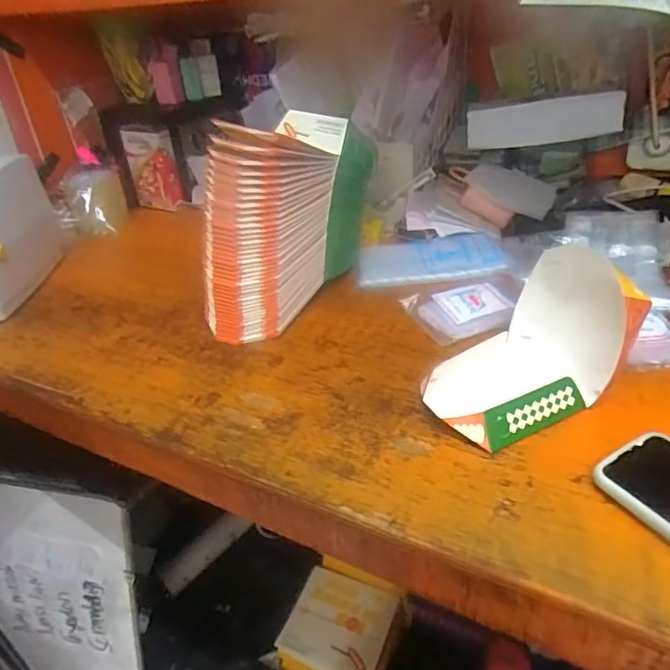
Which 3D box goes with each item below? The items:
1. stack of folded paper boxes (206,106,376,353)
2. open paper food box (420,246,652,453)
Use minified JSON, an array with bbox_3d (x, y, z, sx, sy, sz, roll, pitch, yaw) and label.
[{"bbox_3d":[-0.057,-0.148,0.677,0.097,0.208,0.275,15,38,28],"label":"stack of folded paper boxes"},{"bbox_3d":[0.182,0.007,0.501,0.203,0.109,0.120,-28,39,-31],"label":"open paper food box"}]

